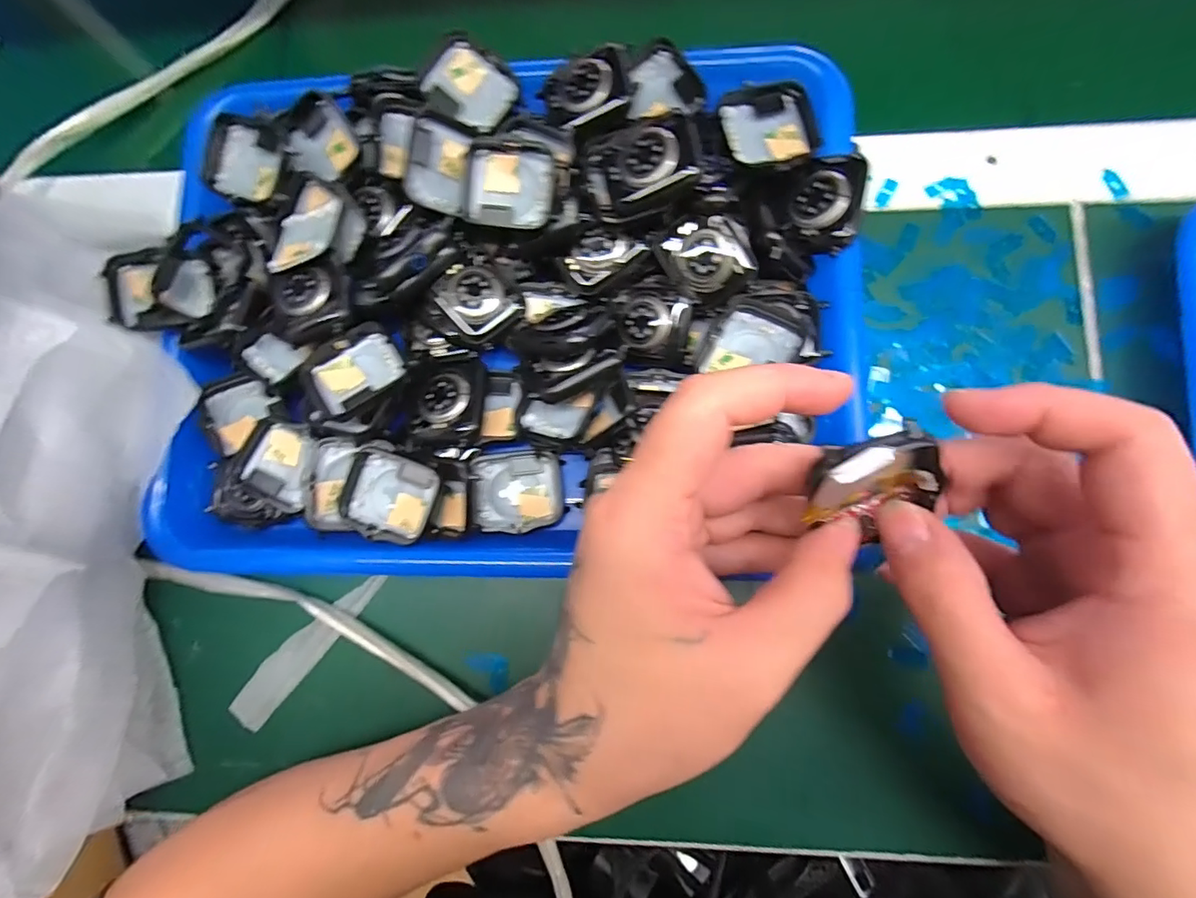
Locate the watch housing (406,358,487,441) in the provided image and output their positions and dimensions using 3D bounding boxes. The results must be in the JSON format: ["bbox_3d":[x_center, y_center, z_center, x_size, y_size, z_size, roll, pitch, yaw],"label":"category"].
[{"bbox_3d":[-0.071,-0.025,0.248,0.034,0.014,0.041,-1,82,4],"label":"watch housing"}]

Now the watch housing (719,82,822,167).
[{"bbox_3d":[0.078,-0.147,0.235,0.043,0.010,0.034,-15,81,2],"label":"watch housing"}]

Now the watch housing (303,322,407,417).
[{"bbox_3d":[-0.110,-0.035,0.236,0.041,0.009,0.033,-37,81,-1],"label":"watch housing"}]

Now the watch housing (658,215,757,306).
[{"bbox_3d":[0.051,-0.087,0.237,0.034,0.005,0.040,-31,93,13],"label":"watch housing"}]

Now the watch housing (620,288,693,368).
[{"bbox_3d":[0.025,-0.056,0.241,0.033,0.010,0.033,10,83,6],"label":"watch housing"}]

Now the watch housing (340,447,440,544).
[{"bbox_3d":[-0.095,0.022,0.239,0.042,0.009,0.038,13,83,6],"label":"watch housing"}]

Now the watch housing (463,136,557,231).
[{"bbox_3d":[-0.040,-0.120,0.235,0.042,0.009,0.035,9,104,6],"label":"watch housing"}]

